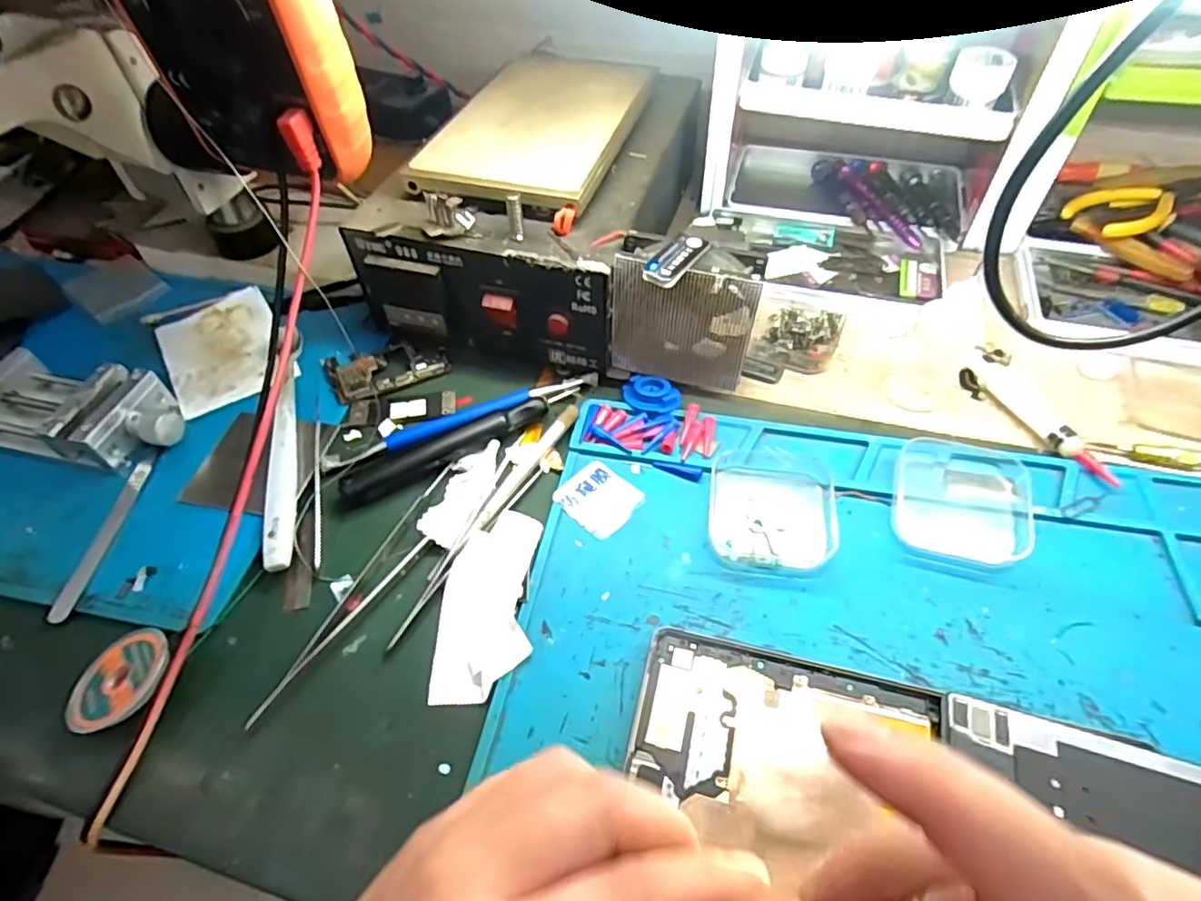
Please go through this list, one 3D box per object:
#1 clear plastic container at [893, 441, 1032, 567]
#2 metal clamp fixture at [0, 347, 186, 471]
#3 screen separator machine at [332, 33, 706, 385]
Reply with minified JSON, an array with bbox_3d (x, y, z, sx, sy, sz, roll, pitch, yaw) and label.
[{"bbox_3d":[0.189,0.024,0.326,0.065,0.015,0.071,13,53,12],"label":"clear plastic container"},{"bbox_3d":[-0.313,-0.024,0.366,0.124,0.034,0.058,9,52,9],"label":"metal clamp fixture"},{"bbox_3d":[-0.033,-0.174,0.429,0.154,0.105,0.238,16,54,14],"label":"screen separator machine"}]

